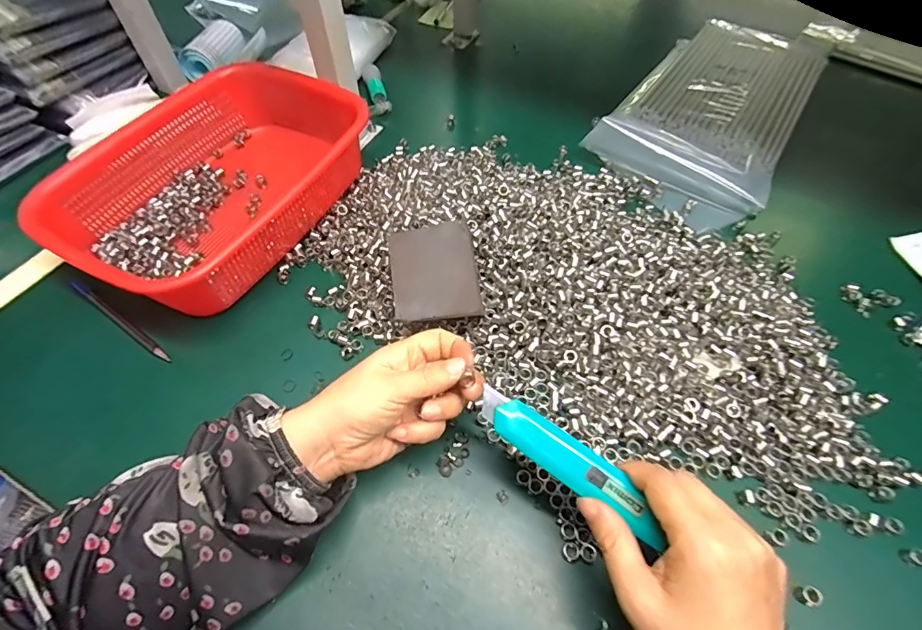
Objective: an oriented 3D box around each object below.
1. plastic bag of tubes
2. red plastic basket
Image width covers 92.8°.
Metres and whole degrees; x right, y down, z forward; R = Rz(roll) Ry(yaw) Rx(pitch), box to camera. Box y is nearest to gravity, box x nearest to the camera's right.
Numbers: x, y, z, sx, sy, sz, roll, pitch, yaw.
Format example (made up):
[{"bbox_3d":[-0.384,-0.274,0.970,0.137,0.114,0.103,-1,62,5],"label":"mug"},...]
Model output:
[{"bbox_3d":[0.324,-0.274,0.566,0.199,0.033,0.408,29,59,18],"label":"plastic bag of tubes"},{"bbox_3d":[-0.231,-0.133,0.434,0.208,0.074,0.288,25,58,16],"label":"red plastic basket"}]

